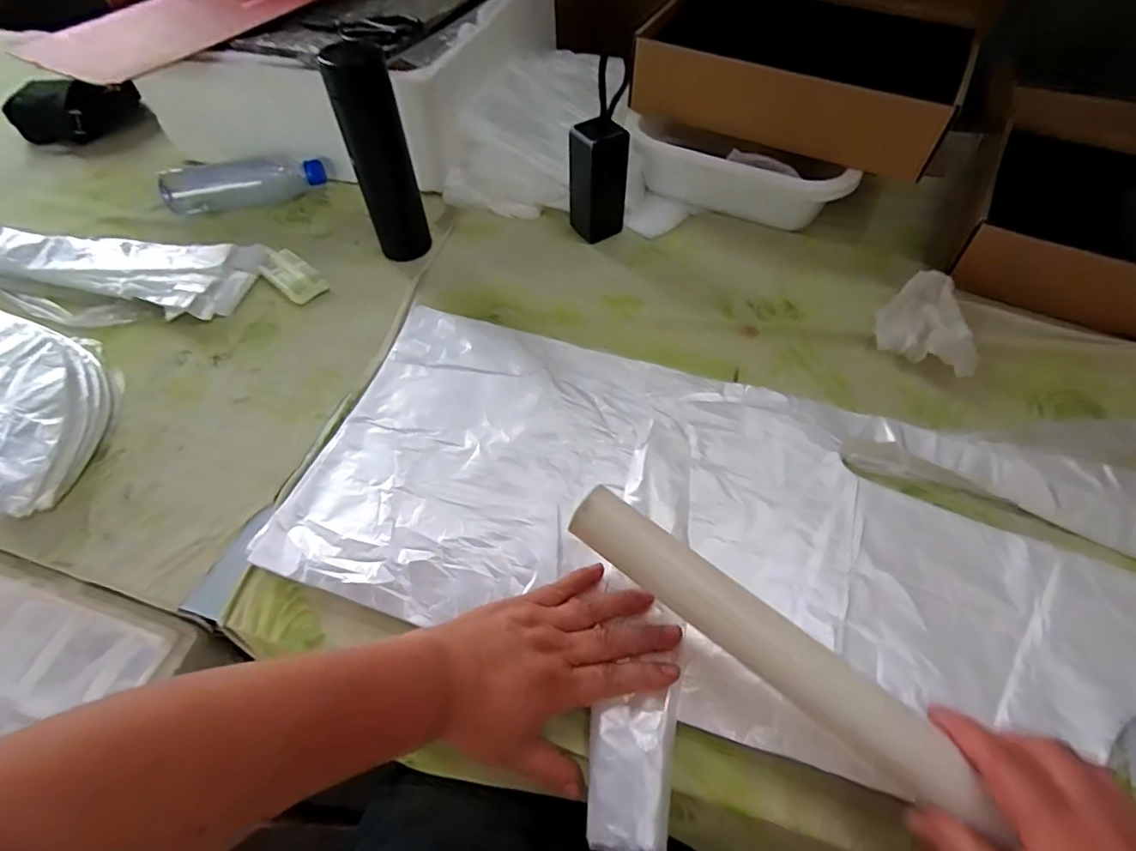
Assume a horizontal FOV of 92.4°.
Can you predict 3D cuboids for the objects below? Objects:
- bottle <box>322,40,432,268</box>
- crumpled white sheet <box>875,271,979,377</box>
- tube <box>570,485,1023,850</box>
[{"bbox_3d":[-0.210,-0.300,0.617,0.063,0.216,0.074,-15,53,-10],"label":"bottle"},{"bbox_3d":[0.386,-0.109,0.576,0.096,0.029,0.124,31,64,20],"label":"crumpled white sheet"},{"bbox_3d":[0.116,0.128,0.330,0.266,0.028,0.035,35,66,18],"label":"tube"}]

